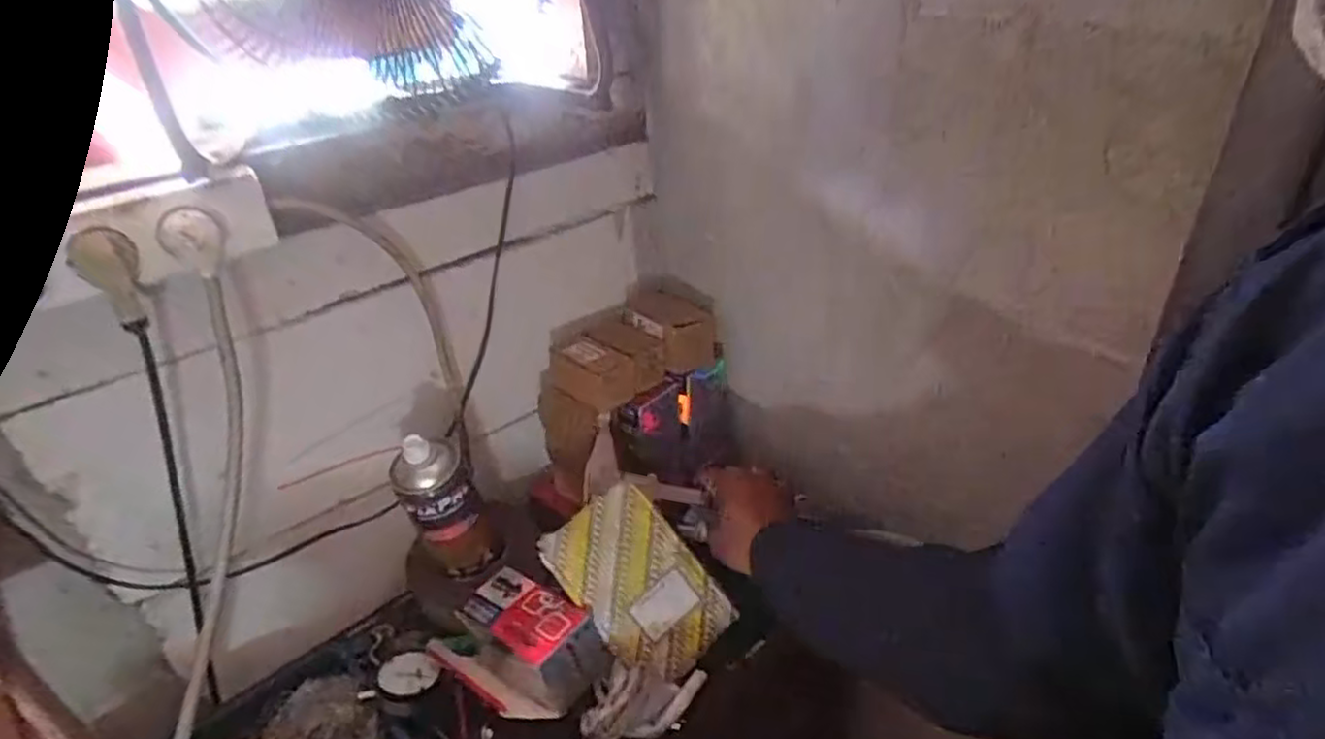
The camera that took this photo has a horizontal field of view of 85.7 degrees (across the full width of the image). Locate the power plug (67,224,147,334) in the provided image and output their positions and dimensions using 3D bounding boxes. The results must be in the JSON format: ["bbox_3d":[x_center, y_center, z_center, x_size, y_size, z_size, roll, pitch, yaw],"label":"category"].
[{"bbox_3d":[-0.360,-0.059,0.471,0.032,0.070,0.028,-22,37,-26],"label":"power plug"}]

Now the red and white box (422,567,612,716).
[{"bbox_3d":[-0.125,0.241,0.621,0.132,0.066,0.095,21,40,33],"label":"red and white box"}]

